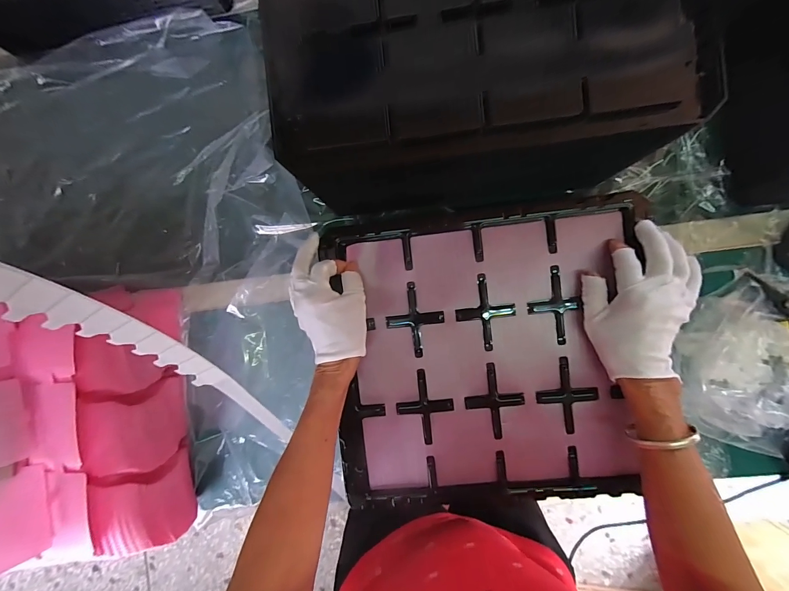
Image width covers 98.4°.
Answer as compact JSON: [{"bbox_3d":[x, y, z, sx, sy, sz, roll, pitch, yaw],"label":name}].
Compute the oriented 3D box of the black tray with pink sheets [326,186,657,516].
[{"bbox_3d":[0.099,0.070,0.391,0.332,0.033,0.339,-6,88,6],"label":"black tray with pink sheets"}]

